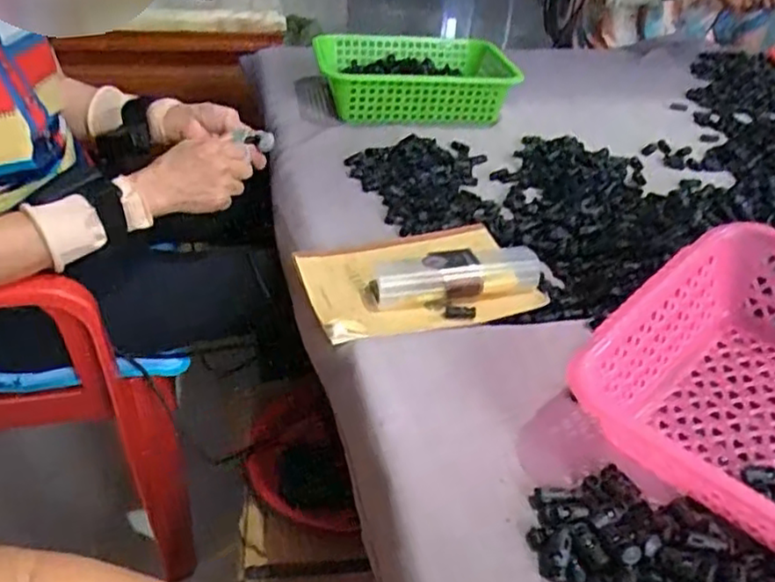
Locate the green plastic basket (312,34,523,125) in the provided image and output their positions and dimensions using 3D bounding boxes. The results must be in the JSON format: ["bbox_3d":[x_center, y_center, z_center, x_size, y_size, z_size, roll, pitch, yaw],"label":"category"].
[{"bbox_3d":[0.048,-0.328,1.034,0.301,0.077,0.200,-6,37,-15],"label":"green plastic basket"}]

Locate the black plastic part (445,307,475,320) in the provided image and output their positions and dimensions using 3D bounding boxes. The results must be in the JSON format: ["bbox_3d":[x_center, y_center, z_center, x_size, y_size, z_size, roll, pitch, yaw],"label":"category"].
[{"bbox_3d":[0.066,0.020,0.599,0.027,0.008,0.009,6,36,3],"label":"black plastic part"}]

